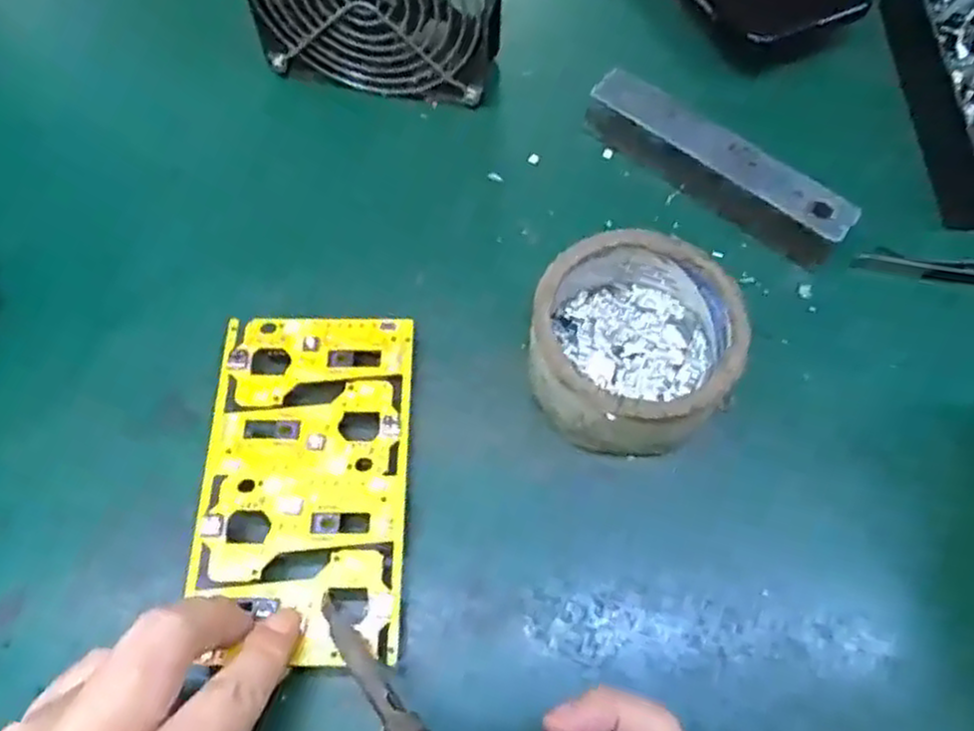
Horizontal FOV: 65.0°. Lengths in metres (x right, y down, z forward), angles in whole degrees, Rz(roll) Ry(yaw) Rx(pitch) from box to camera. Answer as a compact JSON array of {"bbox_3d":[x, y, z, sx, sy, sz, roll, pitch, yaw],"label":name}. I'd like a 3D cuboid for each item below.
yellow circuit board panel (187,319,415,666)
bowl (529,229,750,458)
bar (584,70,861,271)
[{"bbox_3d":[-0.071,0.043,0.302,0.078,0.004,0.135,1,66,-1],"label":"yellow circuit board panel"},{"bbox_3d":[0.061,-0.009,0.324,0.081,0.050,0.084,0,64,0],"label":"bowl"},{"bbox_3d":[0.110,-0.097,0.372,0.136,0.028,0.030,40,70,17],"label":"bar"}]

